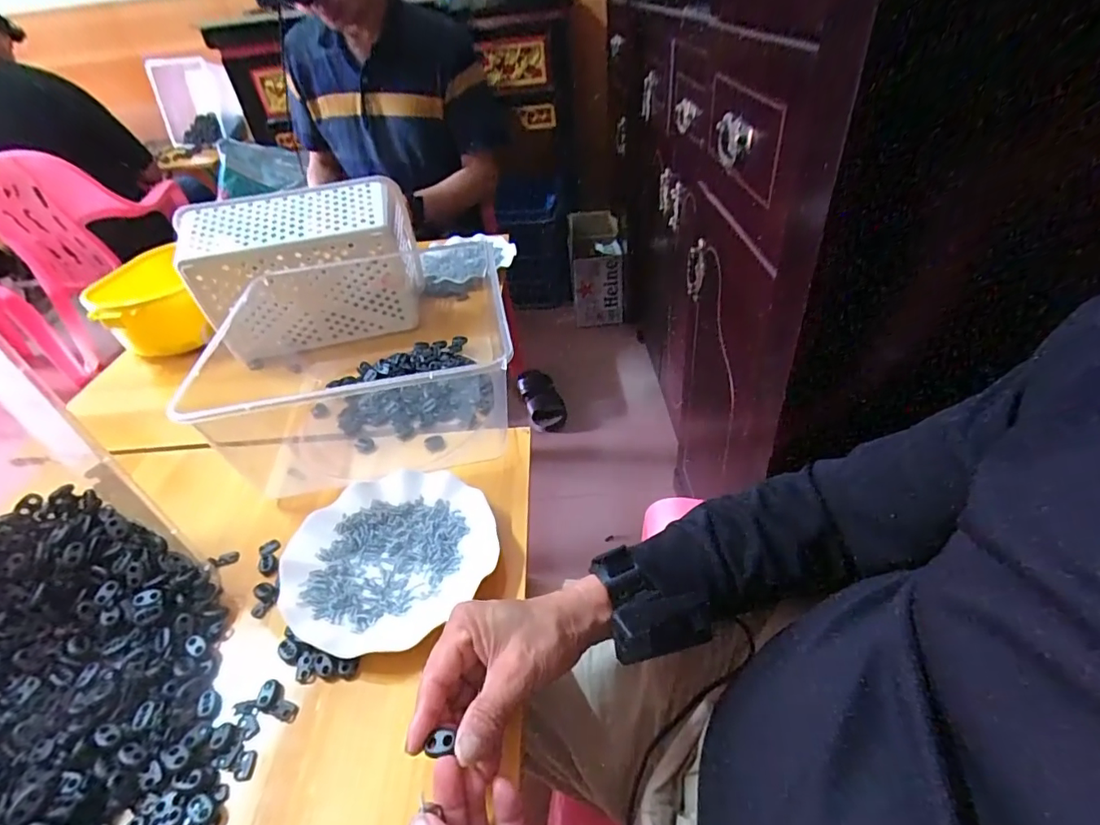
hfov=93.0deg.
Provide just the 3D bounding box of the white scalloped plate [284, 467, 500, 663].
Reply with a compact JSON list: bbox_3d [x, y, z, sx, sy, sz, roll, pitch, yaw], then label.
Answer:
[{"bbox_3d":[-0.141,0.127,0.466,0.178,0.022,0.168,-4,40,3],"label":"white scalloped plate"}]

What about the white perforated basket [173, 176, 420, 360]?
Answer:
[{"bbox_3d":[-0.335,-0.202,0.734,0.280,0.173,0.124,-12,41,-6],"label":"white perforated basket"}]

